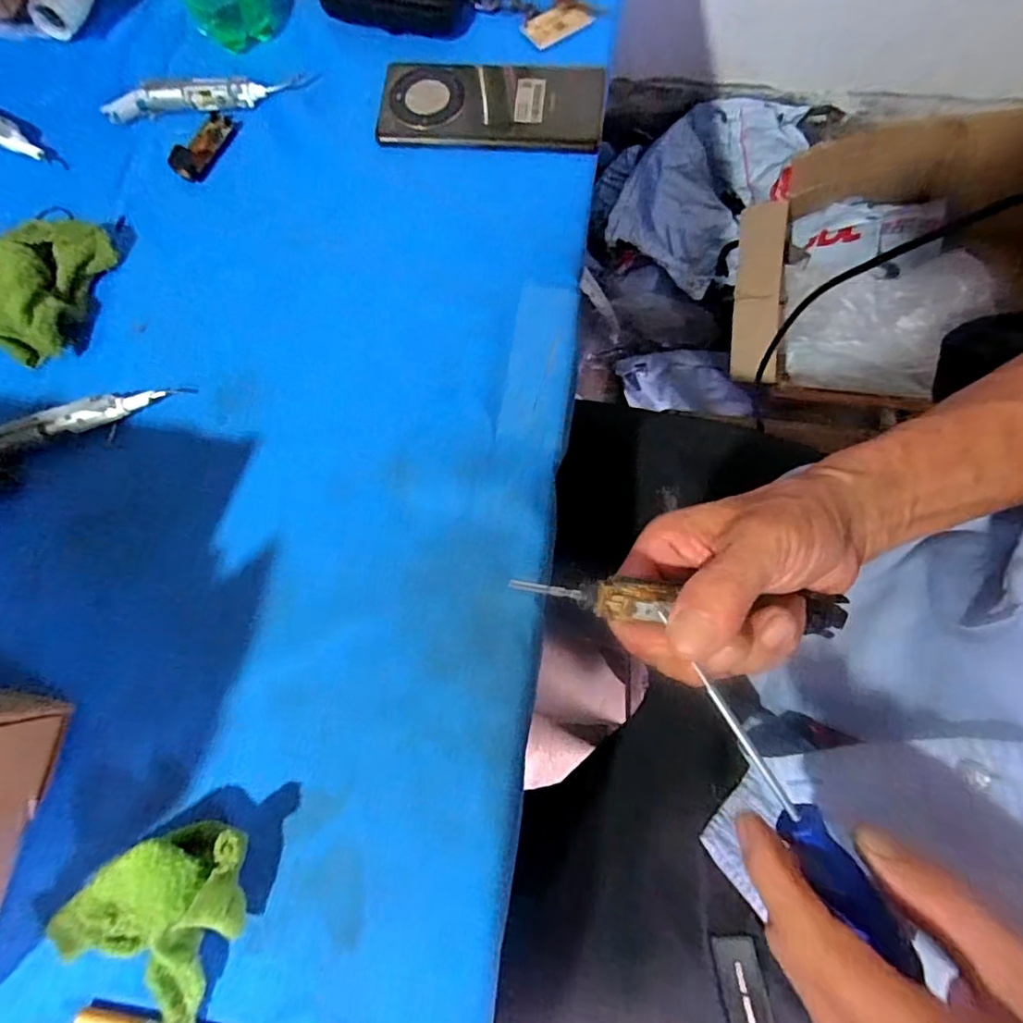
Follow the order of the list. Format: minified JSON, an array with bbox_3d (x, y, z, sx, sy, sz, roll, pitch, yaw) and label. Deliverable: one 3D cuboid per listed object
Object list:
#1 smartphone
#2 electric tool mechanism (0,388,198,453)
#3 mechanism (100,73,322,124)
[{"bbox_3d":[-0.014,-0.300,0.415,0.159,0.015,0.075,3,75,3],"label":"smartphone"},{"bbox_3d":[-0.270,-0.062,0.360,0.127,0.015,0.017,-19,75,-3],"label":"electric tool mechanism"},{"bbox_3d":[-0.228,-0.315,0.427,0.153,0.016,0.023,-8,75,0],"label":"mechanism"}]

